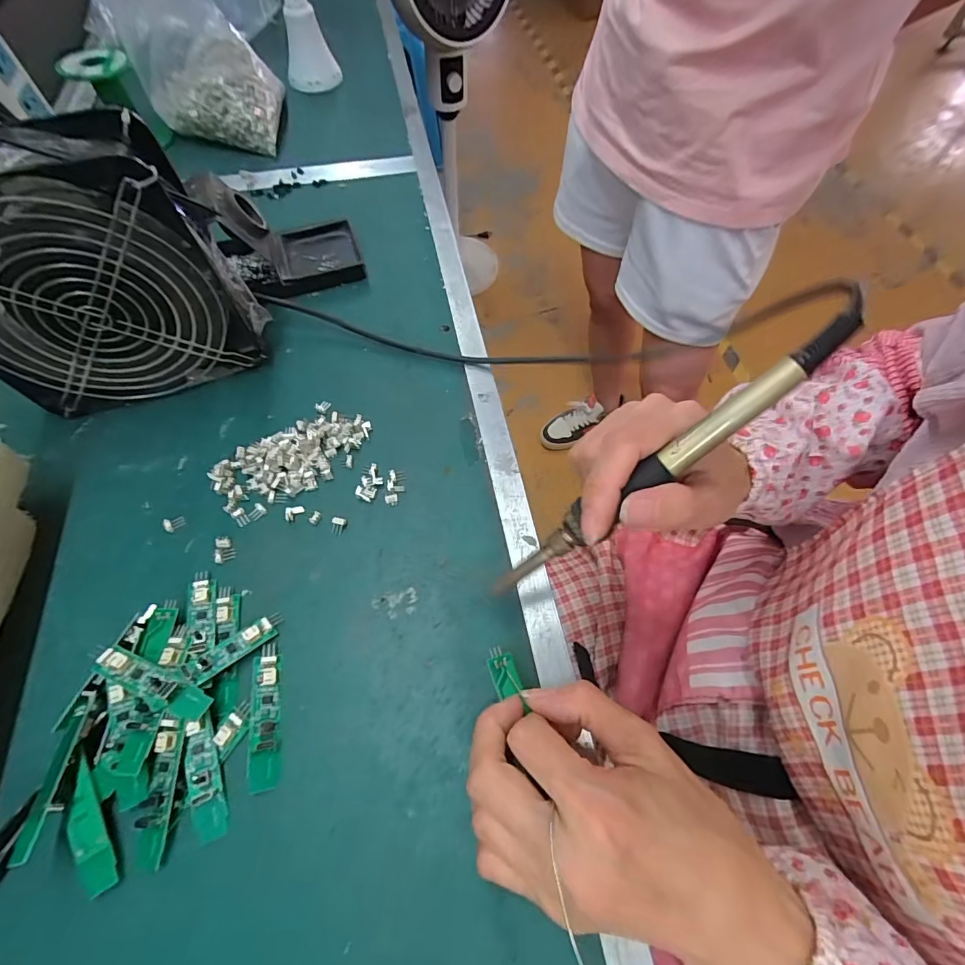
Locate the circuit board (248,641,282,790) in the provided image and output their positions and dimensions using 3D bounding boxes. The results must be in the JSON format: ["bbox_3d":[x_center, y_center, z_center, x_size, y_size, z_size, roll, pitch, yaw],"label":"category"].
[{"bbox_3d":[-0.114,0.121,0.234,0.013,0.006,0.068,-9,62,-6],"label":"circuit board"}]

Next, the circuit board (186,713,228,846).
[{"bbox_3d":[-0.136,0.144,0.218,0.013,0.009,0.060,-14,72,-25],"label":"circuit board"}]

